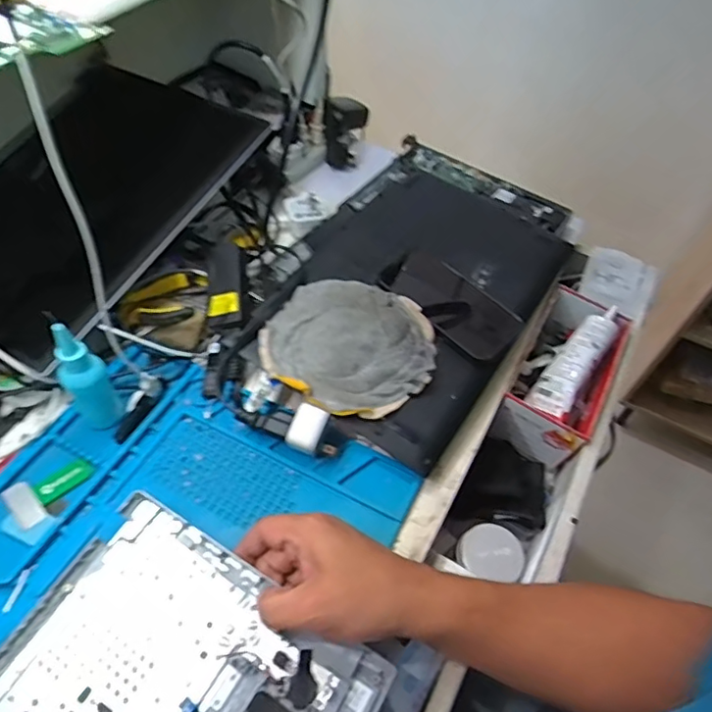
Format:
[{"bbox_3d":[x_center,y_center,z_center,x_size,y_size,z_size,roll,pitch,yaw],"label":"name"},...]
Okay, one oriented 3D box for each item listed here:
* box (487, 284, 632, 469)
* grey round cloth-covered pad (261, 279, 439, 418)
[{"bbox_3d":[0.229,0.021,0.616,0.091,0.094,0.175,27,55,16],"label":"box"},{"bbox_3d":[-0.005,-0.012,0.534,0.157,0.020,0.145,2,52,-3],"label":"grey round cloth-covered pad"}]

